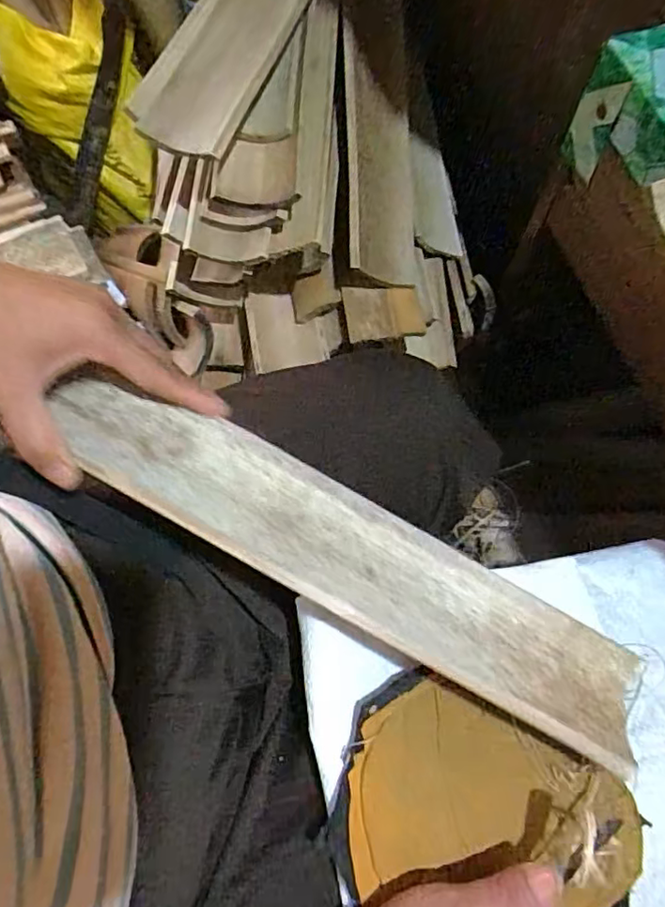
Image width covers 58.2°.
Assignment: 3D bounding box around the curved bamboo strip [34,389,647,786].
[{"bbox_3d":[0.009,0.056,0.334,0.351,0.011,0.074,29,50,0],"label":"curved bamboo strip"}]

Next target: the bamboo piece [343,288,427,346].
[{"bbox_3d":[0.046,-0.130,0.546,0.068,0.013,0.051,-8,69,-3],"label":"bamboo piece"}]

